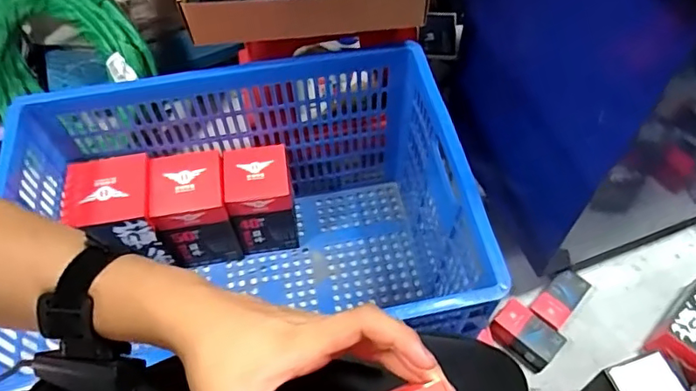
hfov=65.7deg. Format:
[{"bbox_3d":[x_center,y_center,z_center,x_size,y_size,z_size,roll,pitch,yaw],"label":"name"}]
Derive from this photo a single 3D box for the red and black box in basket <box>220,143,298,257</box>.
[{"bbox_3d":[-0.171,0.015,1.098,0.126,0.213,0.128,-11,58,-5],"label":"red and black box in basket"}]

